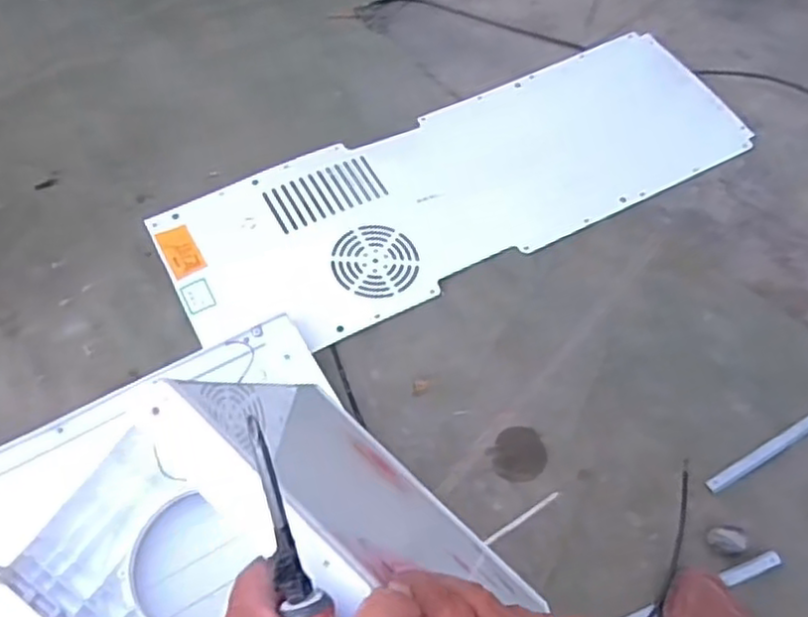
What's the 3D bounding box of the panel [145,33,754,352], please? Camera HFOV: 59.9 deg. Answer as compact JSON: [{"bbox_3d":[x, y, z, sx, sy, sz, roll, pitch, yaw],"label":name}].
[{"bbox_3d":[0.086,-0.185,0.991,0.838,0.022,0.279,-25,63,-15],"label":"panel"}]

